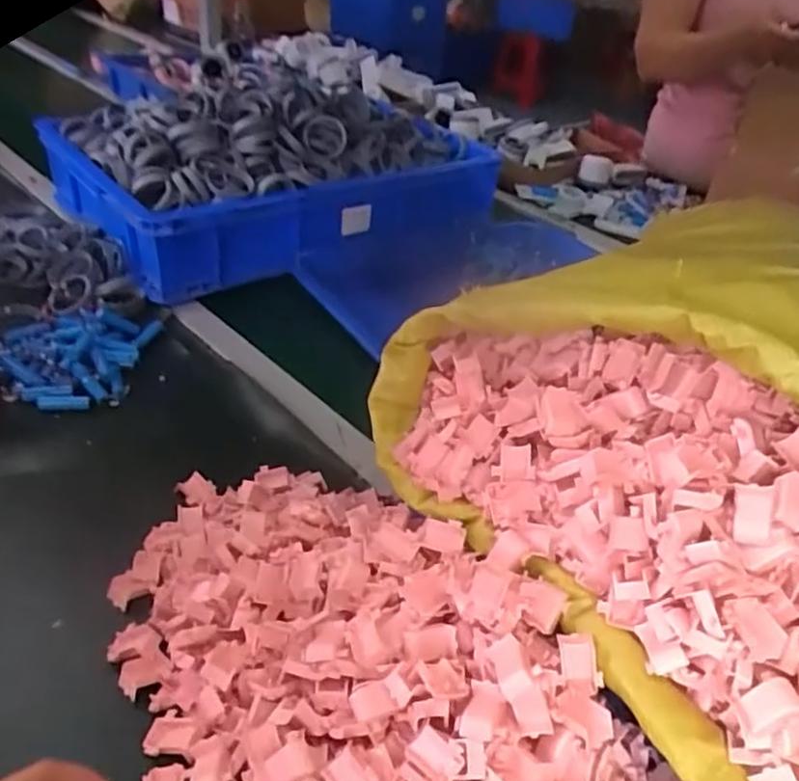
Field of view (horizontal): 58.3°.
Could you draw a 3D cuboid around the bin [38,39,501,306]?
[{"bbox_3d":[-0.182,-0.365,1.163,0.647,0.215,0.429,-18,42,-31],"label":"bin"}]

